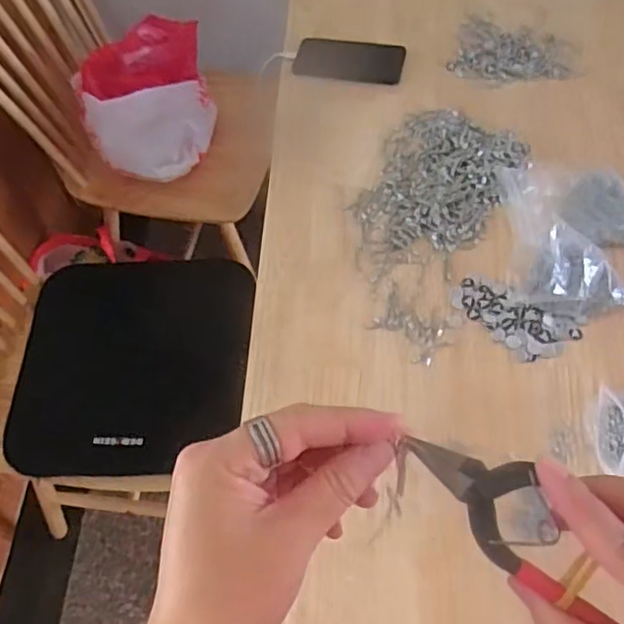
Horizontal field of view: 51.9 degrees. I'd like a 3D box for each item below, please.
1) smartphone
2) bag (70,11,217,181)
[{"bbox_3d":[0.052,-0.351,0.896,0.152,0.012,0.073,13,61,12],"label":"smartphone"},{"bbox_3d":[-0.286,-0.362,1.126,0.223,0.181,0.208,-15,59,-5],"label":"bag"}]

